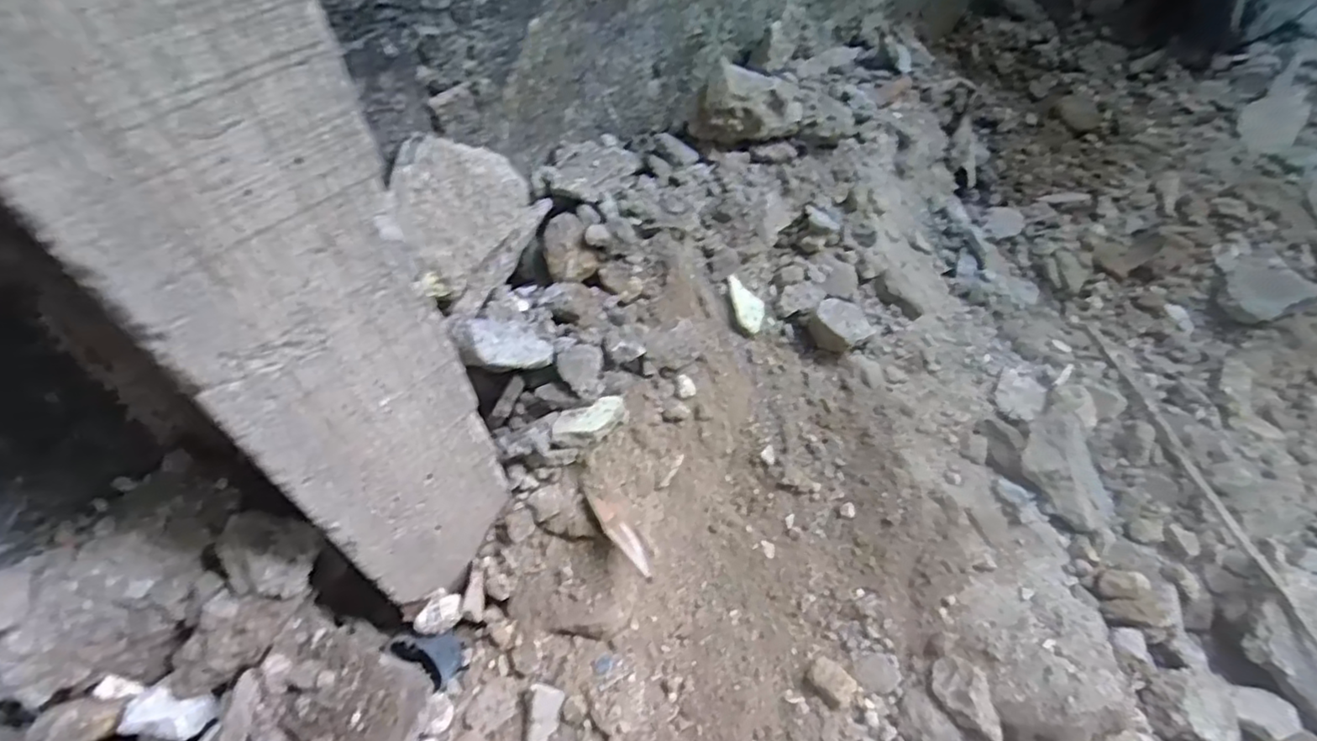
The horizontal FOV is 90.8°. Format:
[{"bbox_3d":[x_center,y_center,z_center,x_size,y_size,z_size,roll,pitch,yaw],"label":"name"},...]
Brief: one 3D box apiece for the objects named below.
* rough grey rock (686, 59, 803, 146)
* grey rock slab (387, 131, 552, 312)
[{"bbox_3d":[0.085,-0.256,0.625,0.105,0.051,0.060,8,52,8],"label":"rough grey rock"},{"bbox_3d":[-0.162,-0.115,0.523,0.103,0.071,0.129,35,95,-13],"label":"grey rock slab"}]

